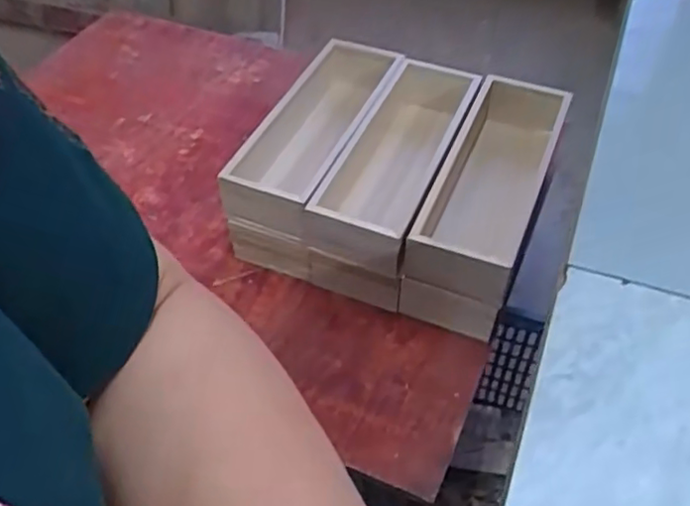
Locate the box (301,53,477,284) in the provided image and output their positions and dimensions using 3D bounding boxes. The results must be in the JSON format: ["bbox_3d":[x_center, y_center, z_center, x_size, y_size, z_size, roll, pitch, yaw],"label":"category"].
[{"bbox_3d":[0.062,-0.106,0.737,0.102,0.073,0.278,17,53,15],"label":"box"}]

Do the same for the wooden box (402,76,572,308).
[{"bbox_3d":[0.163,-0.085,0.717,0.098,0.065,0.296,18,53,15],"label":"wooden box"}]

